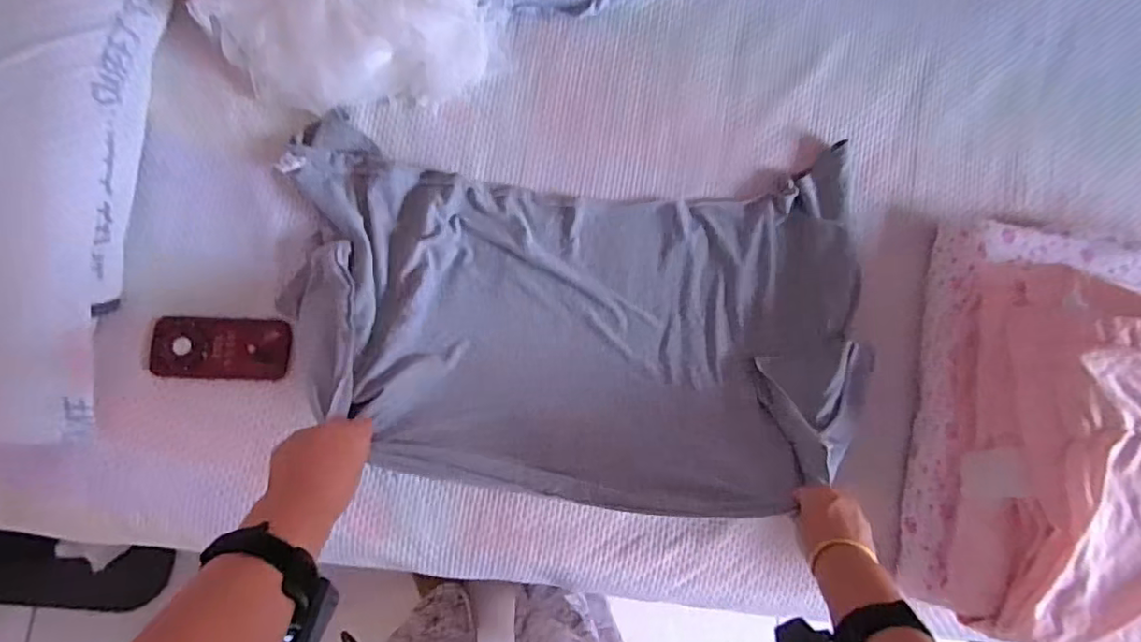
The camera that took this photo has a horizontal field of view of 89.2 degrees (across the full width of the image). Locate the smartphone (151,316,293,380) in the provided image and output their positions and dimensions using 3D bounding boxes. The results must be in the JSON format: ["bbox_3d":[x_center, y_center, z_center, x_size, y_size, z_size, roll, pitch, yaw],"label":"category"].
[{"bbox_3d":[-0.469,0.036,0.782,0.167,0.006,0.082,3,79,-13],"label":"smartphone"}]

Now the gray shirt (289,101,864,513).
[{"bbox_3d":[0.019,-0.016,0.757,0.766,0.171,0.461,3,84,-5],"label":"gray shirt"}]

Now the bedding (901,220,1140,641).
[{"bbox_3d":[0.698,0.151,0.738,0.420,0.192,0.534,15,83,-4],"label":"bedding"}]

